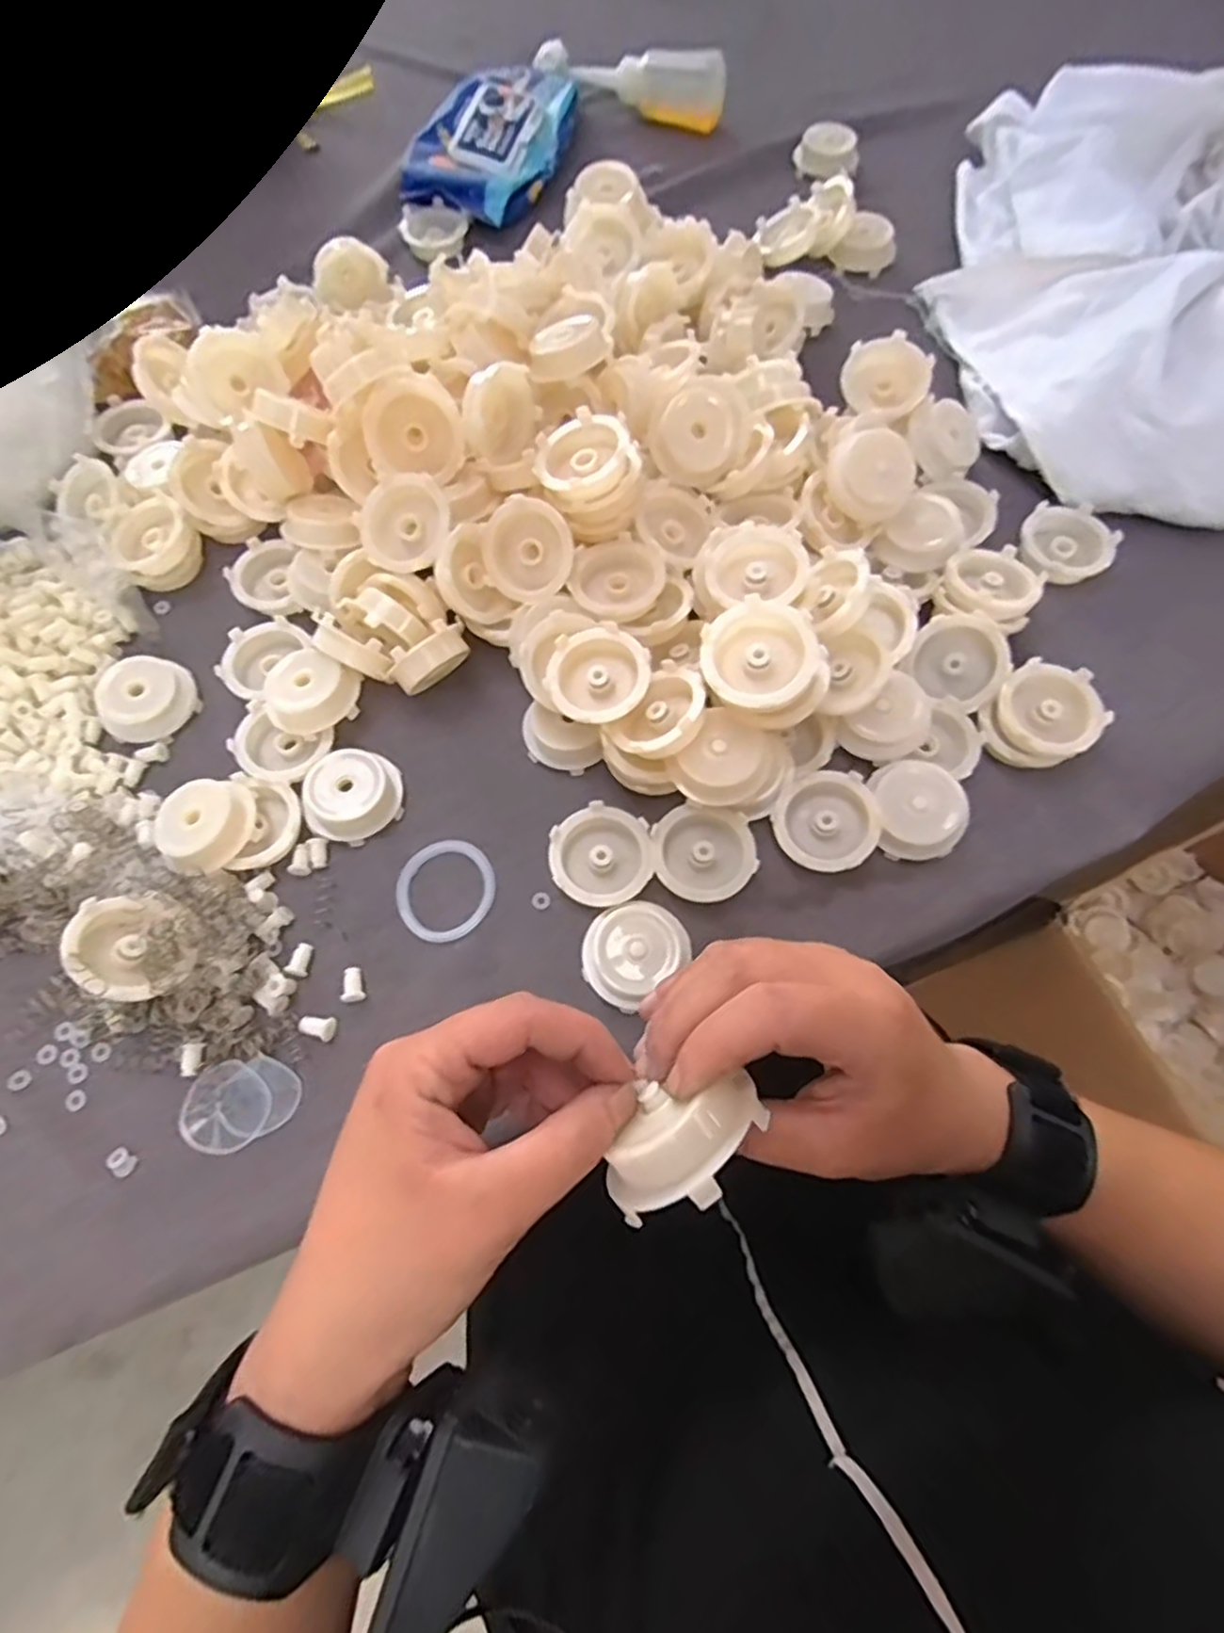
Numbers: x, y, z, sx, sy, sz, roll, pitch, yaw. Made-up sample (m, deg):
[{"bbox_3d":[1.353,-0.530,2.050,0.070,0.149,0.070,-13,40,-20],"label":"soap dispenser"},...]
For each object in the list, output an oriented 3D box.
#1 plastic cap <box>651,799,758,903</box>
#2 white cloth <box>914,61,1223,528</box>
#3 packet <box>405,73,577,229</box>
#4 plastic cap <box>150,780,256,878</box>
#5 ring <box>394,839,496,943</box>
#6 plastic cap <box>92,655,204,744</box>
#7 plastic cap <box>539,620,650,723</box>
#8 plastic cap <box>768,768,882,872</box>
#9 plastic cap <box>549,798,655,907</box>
[{"bbox_3d":[0.049,0.020,0.375,0.052,0.014,0.050,-1,67,1],"label":"plastic cap"},{"bbox_3d":[0.424,-0.393,0.501,0.370,0.074,0.416,-6,67,-1],"label":"white cloth"},{"bbox_3d":[-0.103,-0.584,0.614,0.120,0.037,0.190,13,68,7],"label":"packet"},{"bbox_3d":[-0.215,0.004,0.374,0.047,0.018,0.050,43,65,1],"label":"plastic cap"},{"bbox_3d":[-0.089,0.039,0.379,0.053,0.005,0.053,-1,67,1],"label":"ring"},{"bbox_3d":[-0.275,-0.069,0.413,0.045,0.019,0.051,15,68,8],"label":"plastic cap"},{"bbox_3d":[-0.007,-0.075,0.376,0.052,0.020,0.051,-1,67,1],"label":"plastic cap"},{"bbox_3d":[0.116,0.003,0.380,0.054,0.015,0.054,-3,73,9],"label":"plastic cap"},{"bbox_3d":[-0.005,0.022,0.377,0.054,0.017,0.053,-1,67,1],"label":"plastic cap"}]

